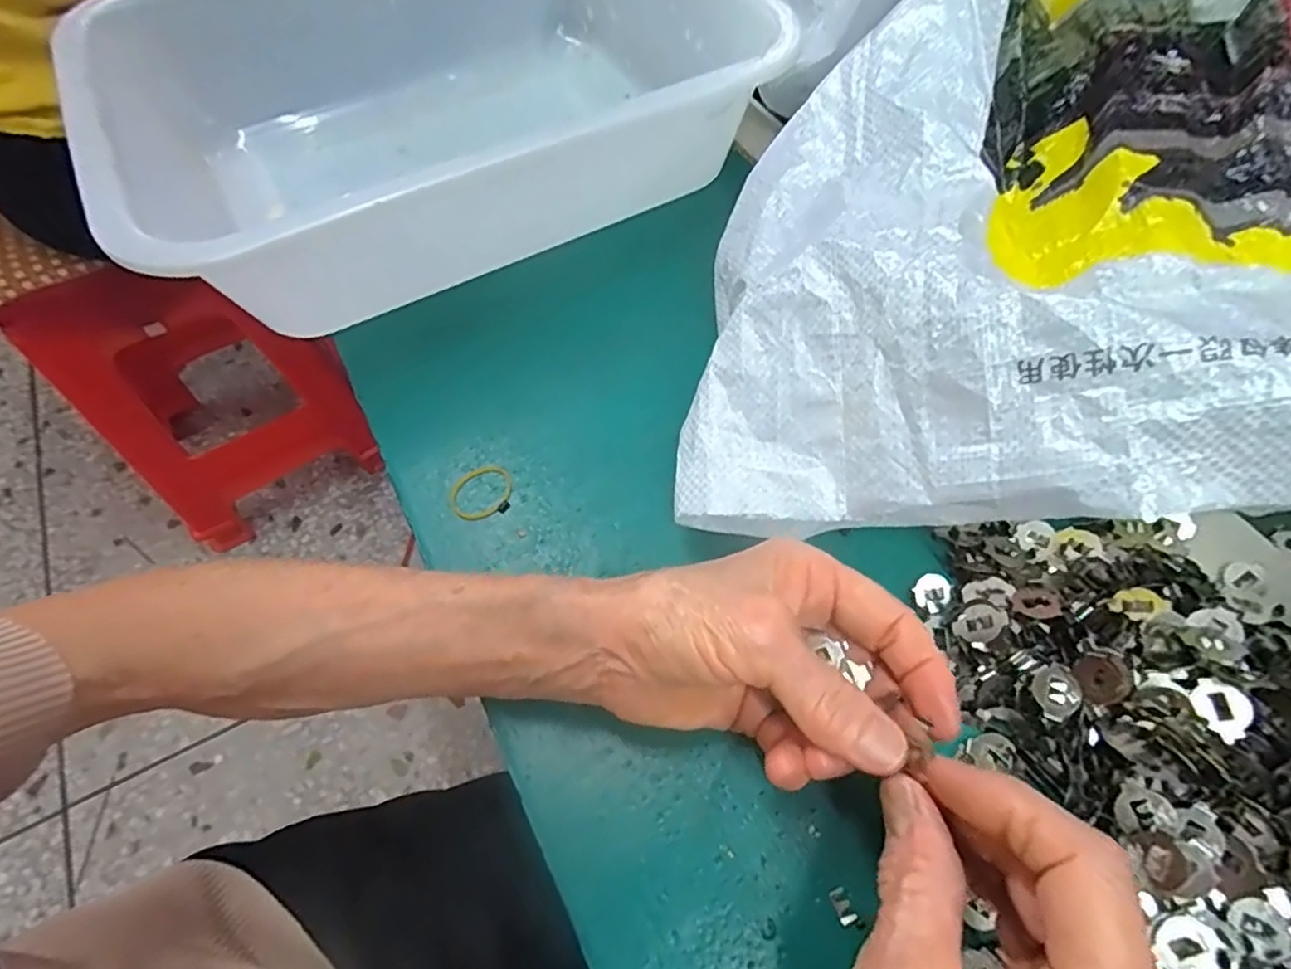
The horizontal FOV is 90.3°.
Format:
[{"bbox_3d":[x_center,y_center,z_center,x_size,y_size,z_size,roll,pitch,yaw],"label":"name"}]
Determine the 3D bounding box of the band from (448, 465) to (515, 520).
[{"bbox_3d":[-0.081,0.004,0.316,0.032,0.004,0.027,-33,64,-17],"label":"band"}]

